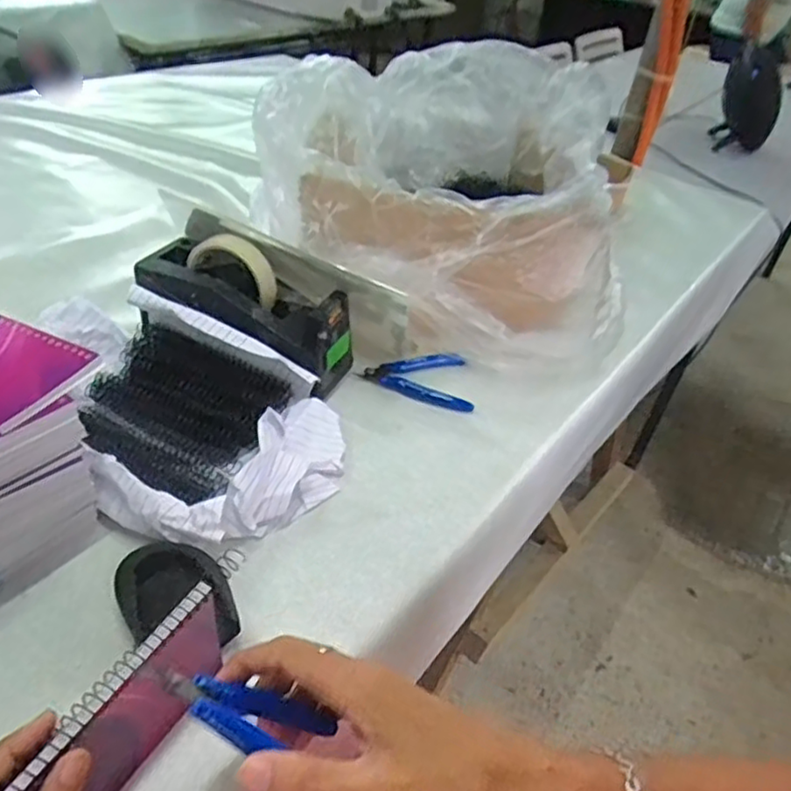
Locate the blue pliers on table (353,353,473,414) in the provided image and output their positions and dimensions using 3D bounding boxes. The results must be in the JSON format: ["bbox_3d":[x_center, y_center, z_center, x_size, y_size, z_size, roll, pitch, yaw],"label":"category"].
[{"bbox_3d":[0.032,-0.023,0.675,0.113,0.013,0.077,19,39,15],"label":"blue pliers on table"}]

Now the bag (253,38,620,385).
[{"bbox_3d":[0.045,-0.219,0.738,0.380,0.245,0.343,5,38,-3],"label":"bag"}]

